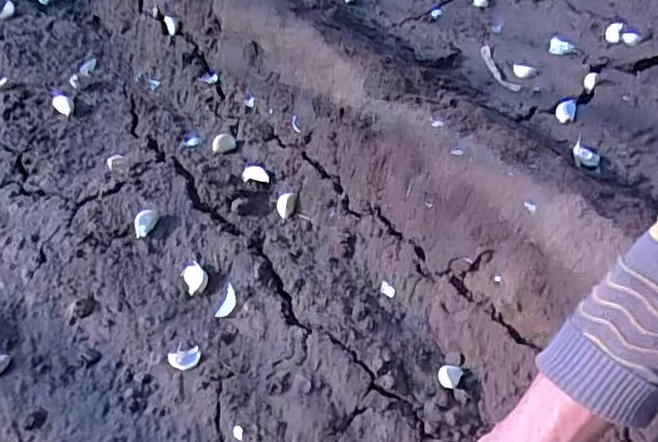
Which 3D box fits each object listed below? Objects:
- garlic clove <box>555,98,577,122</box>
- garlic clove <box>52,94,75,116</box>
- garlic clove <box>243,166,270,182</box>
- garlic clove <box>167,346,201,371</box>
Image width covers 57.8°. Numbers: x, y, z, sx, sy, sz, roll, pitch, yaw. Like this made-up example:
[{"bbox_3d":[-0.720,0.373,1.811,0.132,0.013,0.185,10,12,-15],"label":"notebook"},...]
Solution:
[{"bbox_3d":[0.318,-0.148,0.797,0.025,0.013,0.037,15,52,19],"label":"garlic clove"},{"bbox_3d":[-0.386,-0.169,0.867,0.027,0.016,0.040,-27,51,-17],"label":"garlic clove"},{"bbox_3d":[-0.091,-0.060,0.747,0.034,0.008,0.021,0,48,6],"label":"garlic clove"},{"bbox_3d":[-0.141,0.138,0.585,0.030,0.014,0.022,-20,49,-11],"label":"garlic clove"}]

